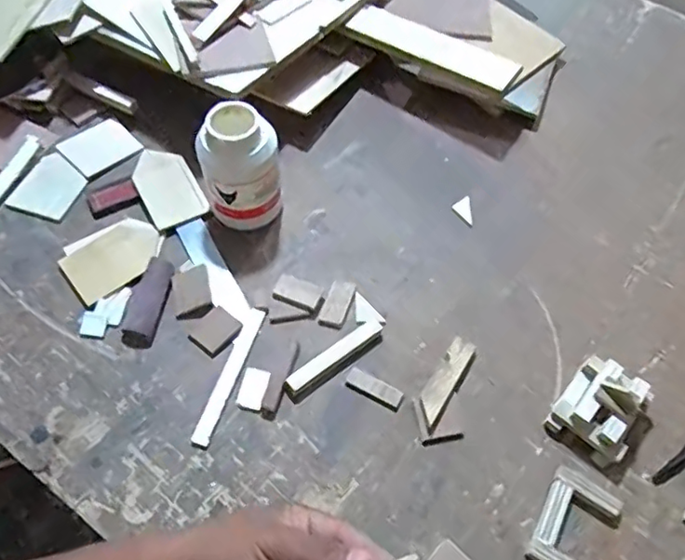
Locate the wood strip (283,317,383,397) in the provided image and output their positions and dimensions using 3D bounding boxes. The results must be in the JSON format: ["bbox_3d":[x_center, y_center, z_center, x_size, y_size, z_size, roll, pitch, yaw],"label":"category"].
[{"bbox_3d":[-0.010,0.090,0.686,0.138,0.013,0.022,-34,66,-19],"label":"wood strip"}]

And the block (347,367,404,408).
[{"bbox_3d":[0.038,0.127,0.680,0.067,0.006,0.021,25,62,13],"label":"block"}]

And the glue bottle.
[{"bbox_3d":[-0.127,-0.136,0.723,0.091,0.153,0.075,-37,67,-20],"label":"glue bottle"}]

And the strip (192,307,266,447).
[{"bbox_3d":[-0.133,0.111,0.680,0.021,0.007,0.176,18,61,9],"label":"strip"}]

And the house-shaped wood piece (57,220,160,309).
[{"bbox_3d":[-0.297,-0.030,0.751,0.121,0.007,0.089,-35,67,-19],"label":"house-shaped wood piece"}]

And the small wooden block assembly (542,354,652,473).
[{"bbox_3d":[0.293,0.141,0.645,0.085,0.061,0.101,36,65,18],"label":"small wooden block assembly"}]

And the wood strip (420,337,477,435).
[{"bbox_3d":[0.119,0.121,0.675,0.031,0.019,0.114,28,63,14],"label":"wood strip"}]

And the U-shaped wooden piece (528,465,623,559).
[{"bbox_3d":[0.244,0.256,0.604,0.071,0.012,0.105,27,63,13],"label":"U-shaped wooden piece"}]

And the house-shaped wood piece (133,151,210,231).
[{"bbox_3d":[-0.247,-0.134,0.811,0.076,0.015,0.137,-26,64,-15],"label":"house-shaped wood piece"}]

